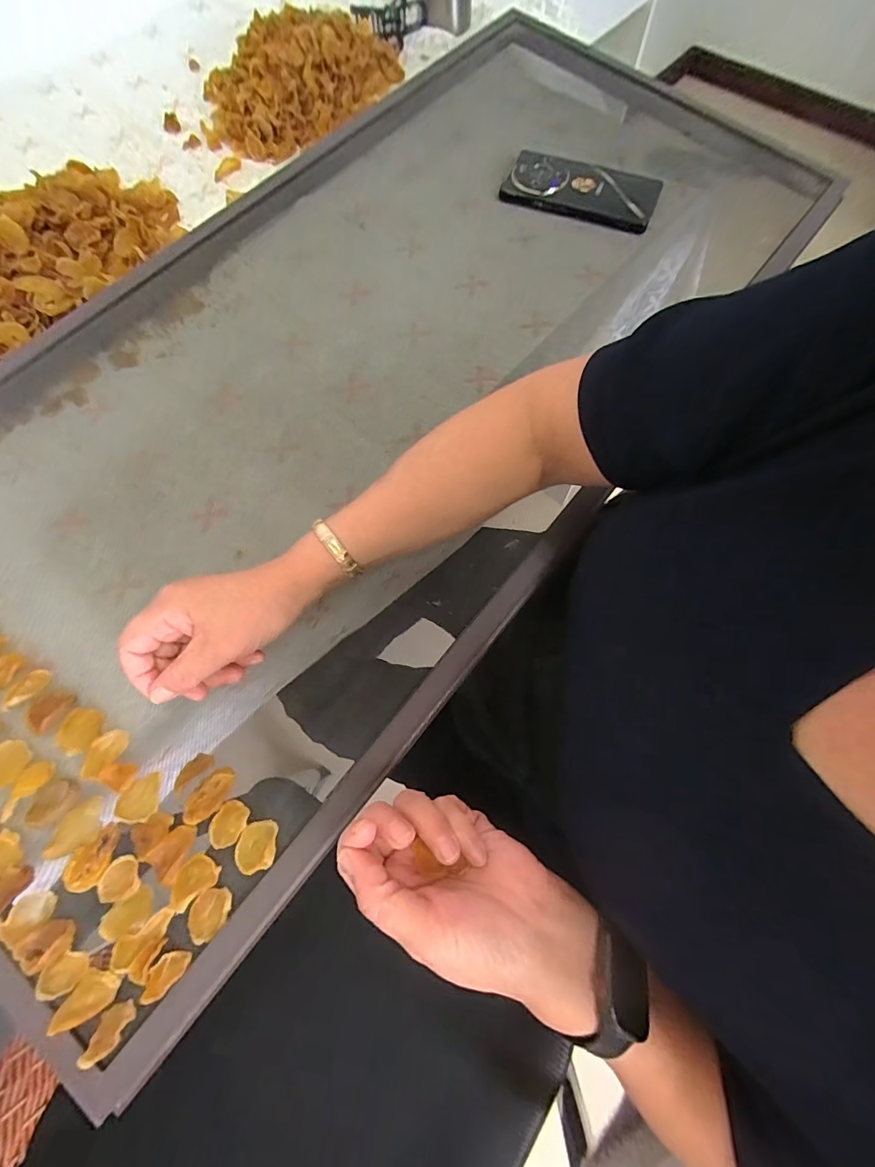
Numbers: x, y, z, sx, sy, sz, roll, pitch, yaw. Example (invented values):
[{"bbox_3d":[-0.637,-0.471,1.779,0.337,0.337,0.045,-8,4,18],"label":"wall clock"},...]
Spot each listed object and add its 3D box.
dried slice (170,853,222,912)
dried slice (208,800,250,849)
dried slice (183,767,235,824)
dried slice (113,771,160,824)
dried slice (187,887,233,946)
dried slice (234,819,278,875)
[{"bbox_3d":[-0.157,0.189,0.286,0.030,0.010,0.022,-41,75,-11],"label":"dried slice"},{"bbox_3d":[-0.140,0.161,0.298,0.022,0.004,0.029,28,74,11],"label":"dried slice"},{"bbox_3d":[-0.156,0.144,0.305,0.018,0.006,0.040,41,77,14],"label":"dried slice"},{"bbox_3d":[-0.202,0.147,0.306,0.024,0.004,0.032,34,76,12],"label":"dried slice"},{"bbox_3d":[-0.144,0.208,0.282,0.023,0.005,0.030,41,77,14],"label":"dried slice"},{"bbox_3d":[-0.120,0.173,0.294,0.026,0.004,0.029,-6,71,0],"label":"dried slice"}]

